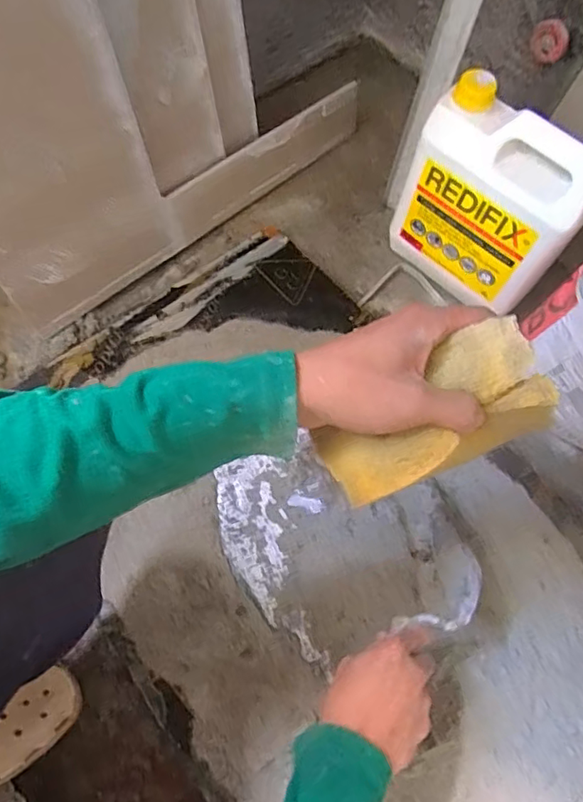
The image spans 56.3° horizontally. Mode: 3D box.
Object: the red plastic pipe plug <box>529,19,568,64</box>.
[{"bbox_3d":[0.338,-0.472,0.714,0.046,0.051,0.024,23,70,7],"label":"red plastic pipe plug"}]

